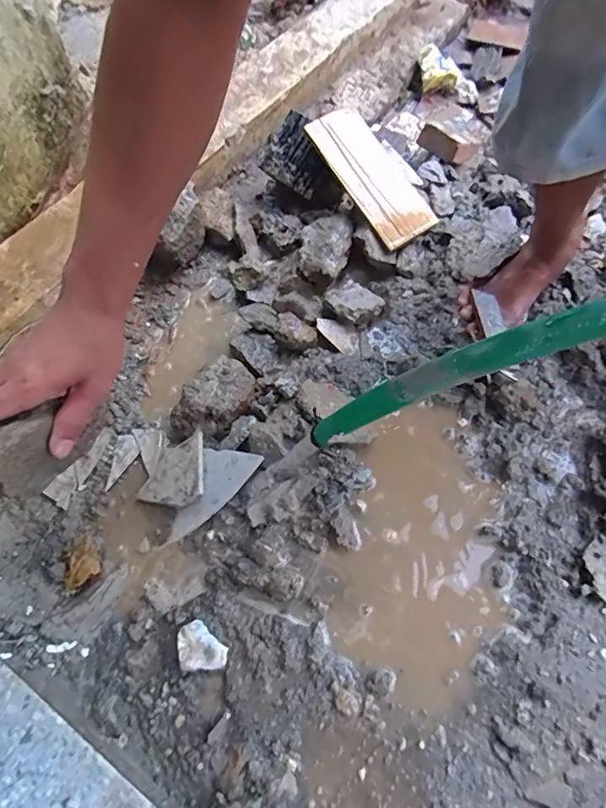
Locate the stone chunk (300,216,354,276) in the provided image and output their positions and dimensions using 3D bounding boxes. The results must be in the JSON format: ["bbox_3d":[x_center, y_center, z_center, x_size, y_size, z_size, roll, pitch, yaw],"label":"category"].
[{"bbox_3d":[0.033,-0.234,0.722,0.076,0.046,0.105,7,67,5],"label":"stone chunk"}]

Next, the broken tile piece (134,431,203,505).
[{"bbox_3d":[-0.163,0.084,0.592,0.080,0.007,0.088,-11,63,9],"label":"broken tile piece"}]

